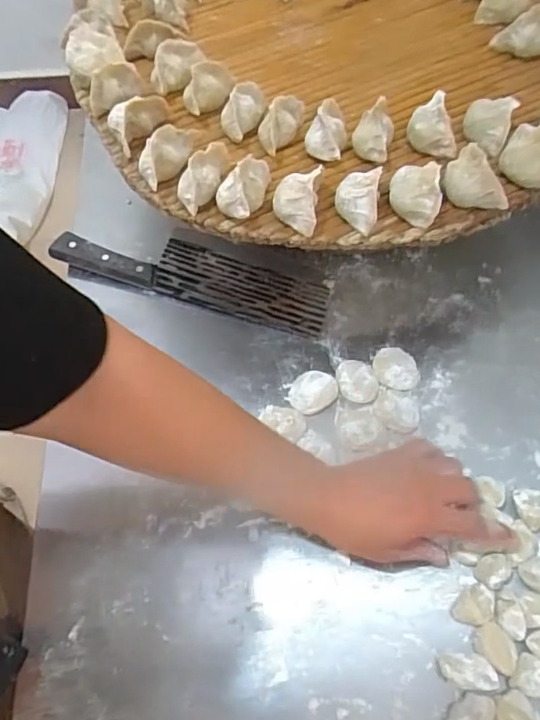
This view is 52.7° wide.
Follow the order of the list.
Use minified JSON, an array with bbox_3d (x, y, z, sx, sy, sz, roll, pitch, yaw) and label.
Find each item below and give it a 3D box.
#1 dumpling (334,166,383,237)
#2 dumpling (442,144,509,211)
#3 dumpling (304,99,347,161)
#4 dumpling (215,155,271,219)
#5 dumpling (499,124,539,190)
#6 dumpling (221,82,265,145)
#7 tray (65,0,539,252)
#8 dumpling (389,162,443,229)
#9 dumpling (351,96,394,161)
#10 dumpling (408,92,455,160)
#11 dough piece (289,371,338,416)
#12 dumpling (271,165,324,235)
[{"bbox_3d":[0.067,-0.125,0.419,0.032,0.032,0.041,10,61,6],"label":"dumpling"},{"bbox_3d":[0.157,-0.138,0.420,0.026,0.037,0.053,-33,66,-17],"label":"dumpling"},{"bbox_3d":[0.047,-0.188,0.444,0.030,0.030,0.036,18,62,11],"label":"dumpling"},{"bbox_3d":[-0.019,-0.139,0.420,0.032,0.032,0.054,25,64,14],"label":"dumpling"},{"bbox_3d":[0.210,-0.160,0.433,0.050,0.039,0.031,38,68,19],"label":"dumpling"},{"bbox_3d":[-0.023,-0.211,0.461,0.026,0.032,0.049,30,66,17],"label":"dumpling"},{"bbox_3d":[0.069,-0.314,0.521,0.473,0.052,0.477,-1,61,1],"label":"tray"},{"bbox_3d":[0.113,-0.130,0.421,0.039,0.032,0.036,14,62,8],"label":"dumpling"},{"bbox_3d":[0.084,-0.188,0.445,0.030,0.033,0.033,15,62,9],"label":"dumpling"},{"bbox_3d":[0.133,-0.192,0.447,0.027,0.032,0.047,-18,62,-9],"label":"dumpling"},{"bbox_3d":[0.042,0.032,0.537,0.042,0.004,0.047,35,68,19],"label":"dough piece"},{"bbox_3d":[0.020,-0.121,0.418,0.034,0.034,0.033,0,61,1],"label":"dumpling"}]

